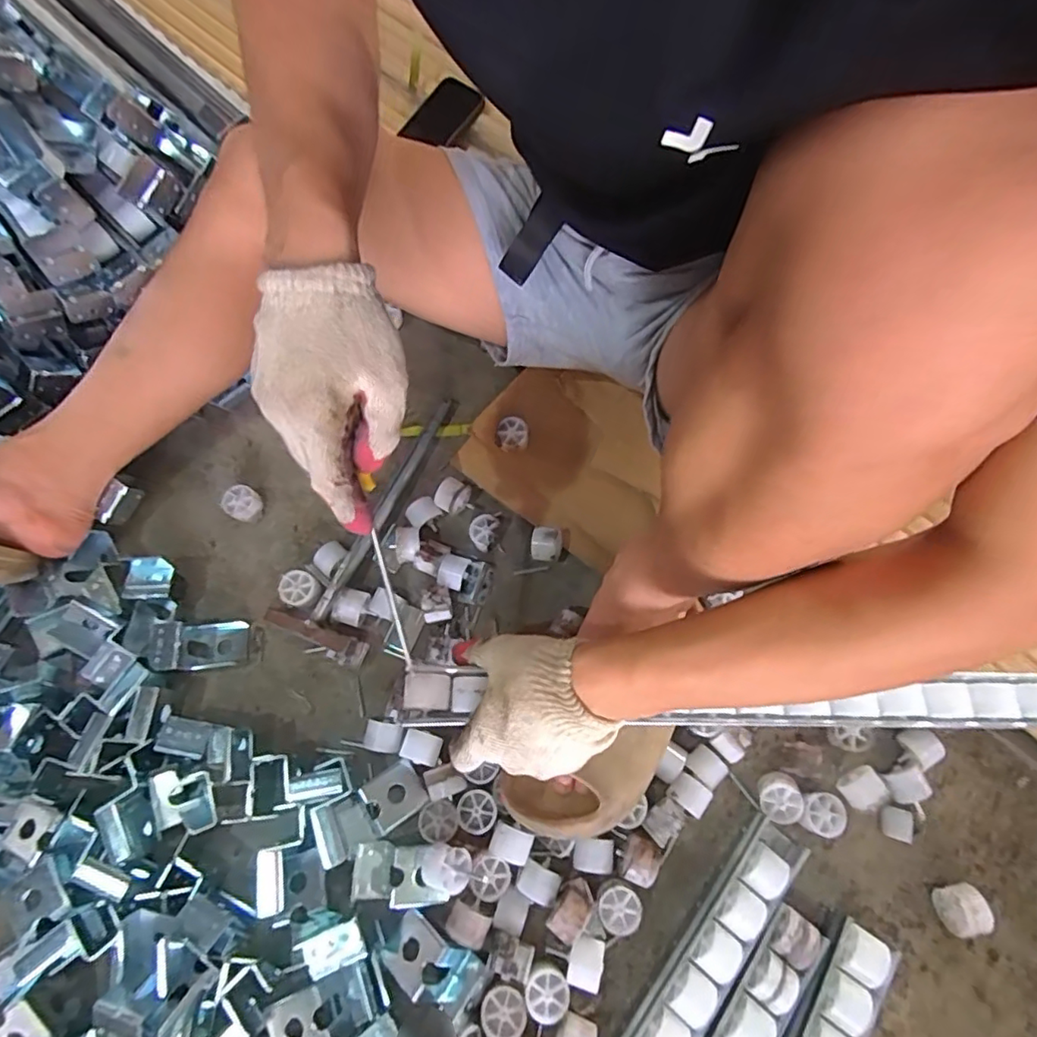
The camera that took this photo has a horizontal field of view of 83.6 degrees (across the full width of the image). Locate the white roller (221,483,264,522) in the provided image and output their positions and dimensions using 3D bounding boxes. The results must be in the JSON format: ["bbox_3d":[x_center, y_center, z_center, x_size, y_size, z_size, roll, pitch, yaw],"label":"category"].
[{"bbox_3d":[-0.297,-0.014,0.631,0.038,0.031,0.036,-1,69,2],"label":"white roller"}]

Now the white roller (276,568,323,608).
[{"bbox_3d":[-0.221,0.073,0.588,0.039,0.021,0.034,33,74,13],"label":"white roller"}]

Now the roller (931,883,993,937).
[{"bbox_3d":[0.367,0.323,0.480,0.029,0.040,0.033,-19,70,-5],"label":"roller"}]

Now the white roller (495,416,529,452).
[{"bbox_3d":[-0.008,-0.091,0.627,0.035,0.021,0.030,-9,69,-1],"label":"white roller"}]

